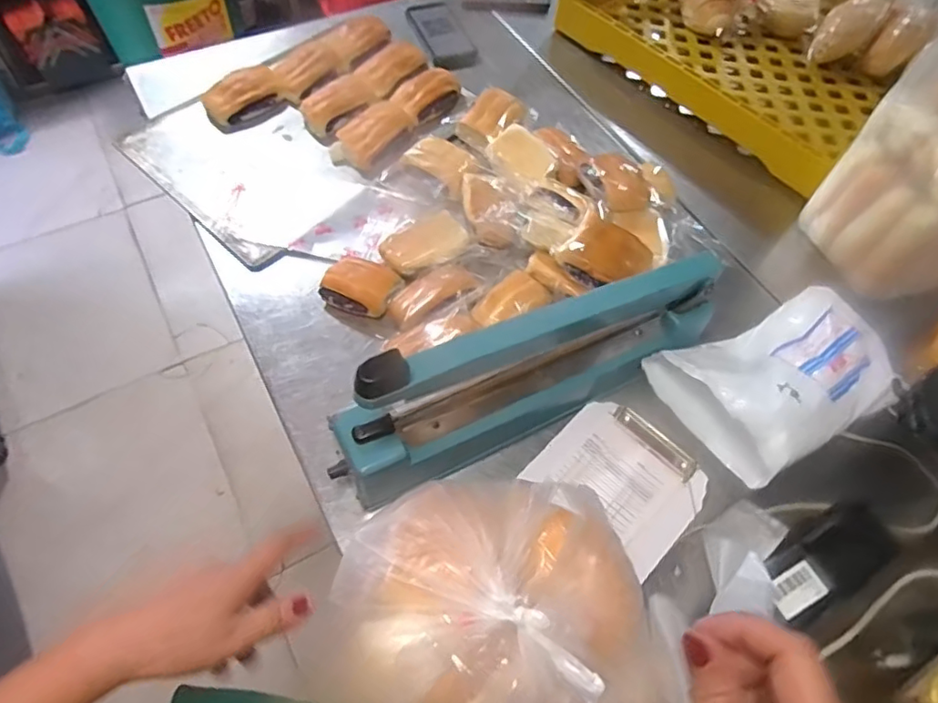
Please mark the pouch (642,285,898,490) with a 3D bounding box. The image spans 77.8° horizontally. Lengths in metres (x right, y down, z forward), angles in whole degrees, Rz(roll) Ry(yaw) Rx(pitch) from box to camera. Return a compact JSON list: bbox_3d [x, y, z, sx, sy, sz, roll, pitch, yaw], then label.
[{"bbox_3d":[0.343,0.017,0.615,0.274,0.075,0.160,-24,63,-16],"label":"pouch"}]

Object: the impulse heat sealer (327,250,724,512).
[{"bbox_3d":[0.065,0.012,0.567,0.419,0.202,0.069,-22,63,-15],"label":"impulse heat sealer"}]

